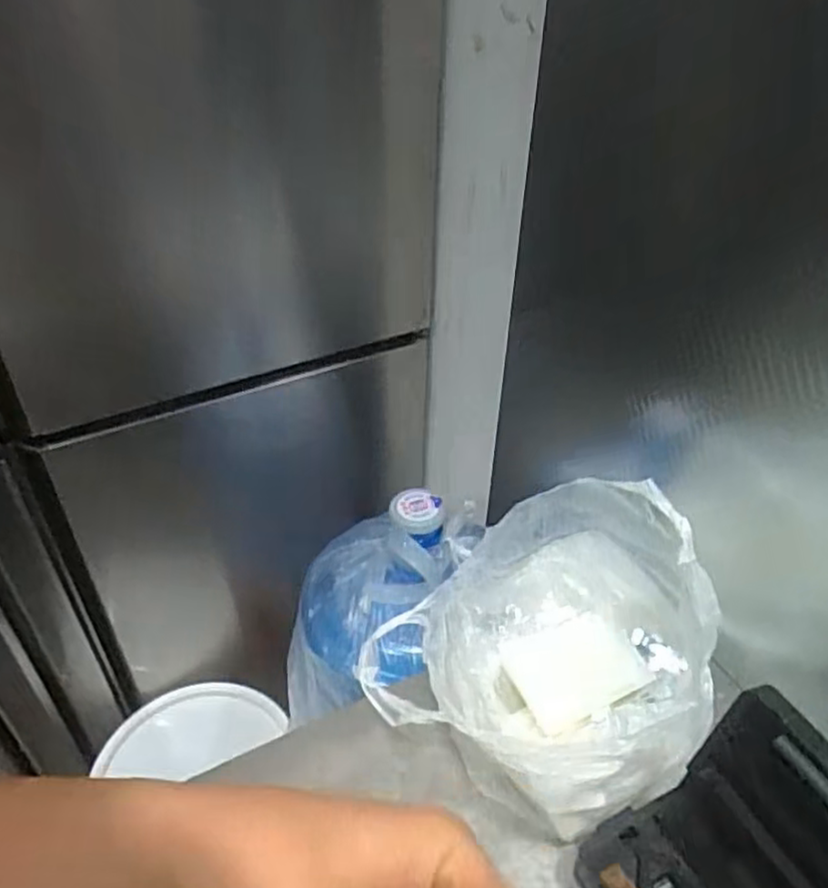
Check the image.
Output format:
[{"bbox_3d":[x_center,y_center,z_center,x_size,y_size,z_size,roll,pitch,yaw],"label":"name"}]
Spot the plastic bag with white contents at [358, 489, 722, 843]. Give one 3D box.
[{"bbox_3d":[0.117,0.161,0.559,0.257,0.135,0.212,-27,47,-30],"label":"plastic bag with white contents"}]

